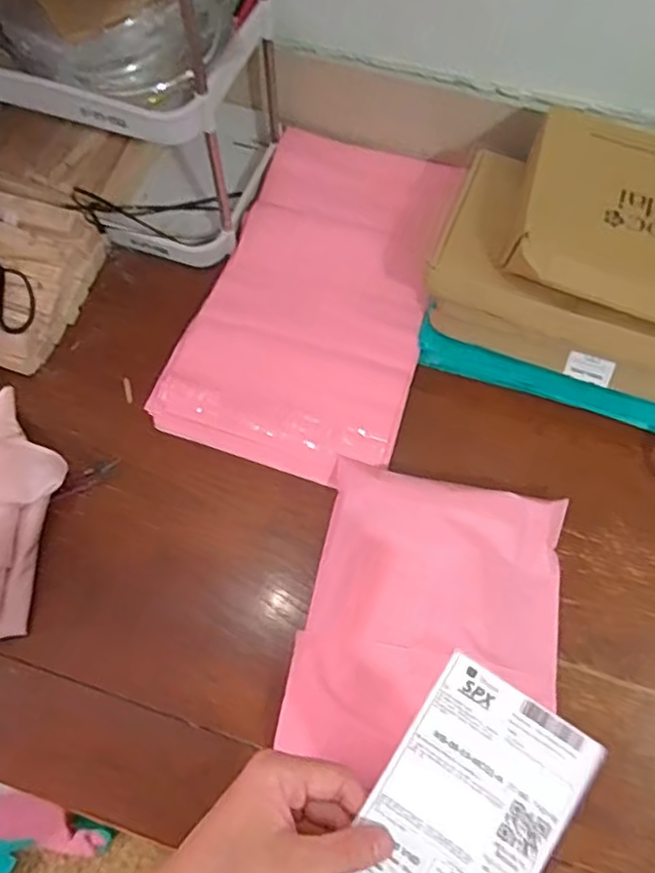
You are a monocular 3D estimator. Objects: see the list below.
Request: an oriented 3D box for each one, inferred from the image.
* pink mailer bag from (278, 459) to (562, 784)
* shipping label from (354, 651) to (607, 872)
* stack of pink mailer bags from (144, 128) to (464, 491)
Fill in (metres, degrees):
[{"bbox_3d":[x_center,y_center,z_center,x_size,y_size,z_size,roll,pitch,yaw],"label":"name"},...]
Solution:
[{"bbox_3d":[0.101,0.181,0.629,0.242,0.048,0.291,12,65,5],"label":"pink mailer bag"},{"bbox_3d":[0.083,0.222,0.386,0.102,0.007,0.149,32,78,13],"label":"shipping label"},{"bbox_3d":[-0.004,-0.176,0.793,0.271,0.028,0.455,18,66,8],"label":"stack of pink mailer bags"}]

